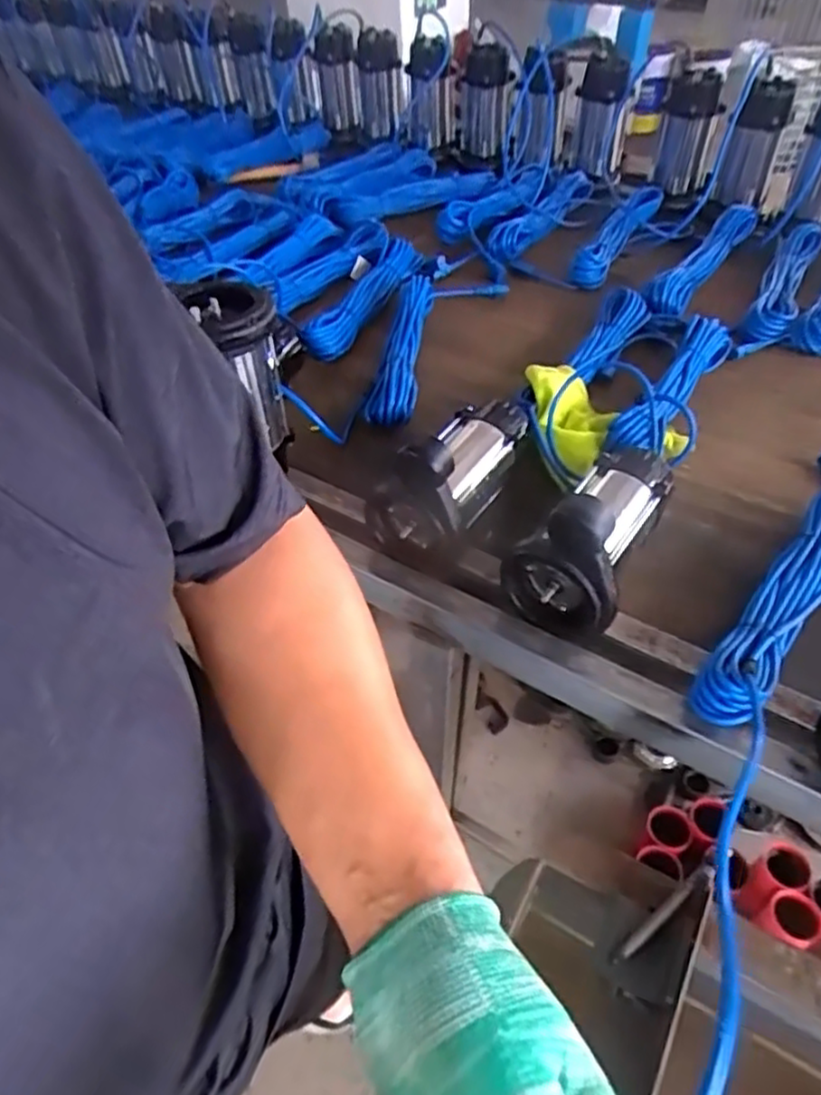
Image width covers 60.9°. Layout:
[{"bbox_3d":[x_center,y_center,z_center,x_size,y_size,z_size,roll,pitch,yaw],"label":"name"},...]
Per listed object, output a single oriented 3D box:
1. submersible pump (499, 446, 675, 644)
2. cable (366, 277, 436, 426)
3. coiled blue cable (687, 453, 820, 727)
[{"bbox_3d":[0.197,-0.038,0.750,0.119,0.165,0.223,22,52,21],"label":"submersible pump"},{"bbox_3d":[-0.009,-0.306,1.044,0.067,0.051,0.347,5,48,7],"label":"cable"},{"bbox_3d":[0.421,0.025,0.746,0.078,0.064,0.438,29,55,26],"label":"coiled blue cable"}]

